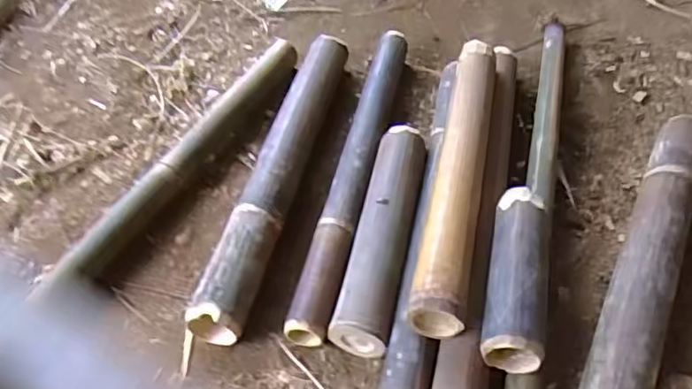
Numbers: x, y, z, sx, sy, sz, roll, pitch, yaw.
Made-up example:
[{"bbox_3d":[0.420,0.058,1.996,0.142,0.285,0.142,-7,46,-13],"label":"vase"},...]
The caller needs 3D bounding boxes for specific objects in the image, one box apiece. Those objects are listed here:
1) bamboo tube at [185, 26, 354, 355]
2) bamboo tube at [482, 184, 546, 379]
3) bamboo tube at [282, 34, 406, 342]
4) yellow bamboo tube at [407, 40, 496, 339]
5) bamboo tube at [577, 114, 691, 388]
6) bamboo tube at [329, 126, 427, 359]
[{"bbox_3d":[-0.088,-0.041,0.844,0.068,0.067,0.533,8,51,11],"label":"bamboo tube"},{"bbox_3d":[0.191,0.084,0.657,0.064,0.050,0.214,9,51,12],"label":"bamboo tube"},{"bbox_3d":[0.019,-0.045,0.852,0.053,0.051,0.554,8,51,12],"label":"bamboo tube"},{"bbox_3d":[0.145,-0.031,0.767,0.060,0.064,0.455,8,51,12],"label":"yellow bamboo tube"},{"bbox_3d":[0.346,0.088,0.690,0.070,0.066,0.540,20,54,20],"label":"bamboo tube"},{"bbox_3d":[0.047,0.046,0.757,0.068,0.065,0.314,8,51,11],"label":"bamboo tube"}]

